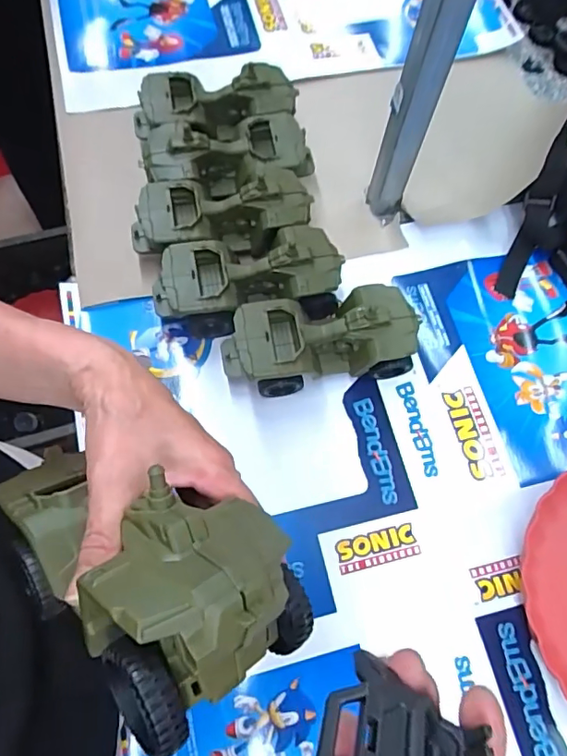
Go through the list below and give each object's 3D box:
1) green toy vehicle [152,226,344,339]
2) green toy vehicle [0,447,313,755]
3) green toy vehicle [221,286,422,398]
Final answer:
[{"bbox_3d":[-0.037,-0.102,0.538,0.190,0.072,0.087,-11,69,-6],"label":"green toy vehicle"},{"bbox_3d":[-0.077,0.088,0.247,0.175,0.079,0.089,10,65,36],"label":"green toy vehicle"},{"bbox_3d":[0.034,-0.040,0.522,0.183,0.084,0.088,-9,69,-5],"label":"green toy vehicle"}]

